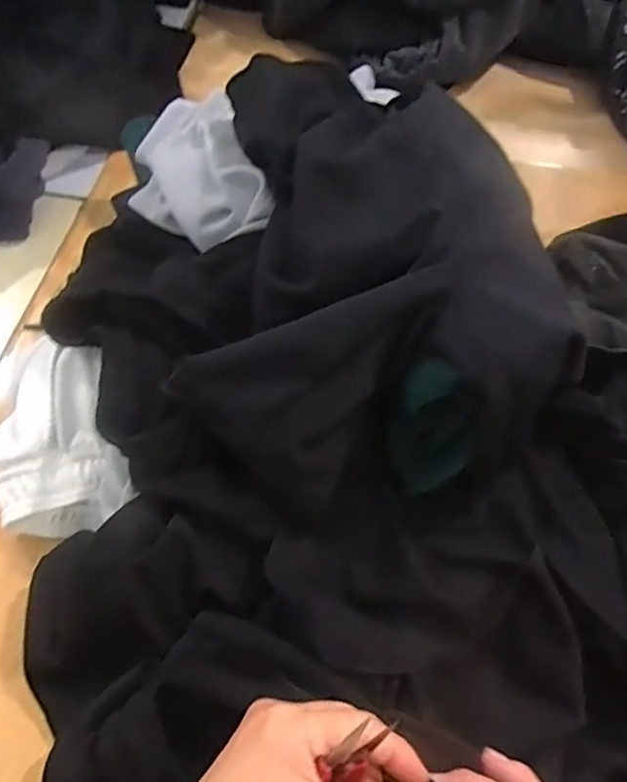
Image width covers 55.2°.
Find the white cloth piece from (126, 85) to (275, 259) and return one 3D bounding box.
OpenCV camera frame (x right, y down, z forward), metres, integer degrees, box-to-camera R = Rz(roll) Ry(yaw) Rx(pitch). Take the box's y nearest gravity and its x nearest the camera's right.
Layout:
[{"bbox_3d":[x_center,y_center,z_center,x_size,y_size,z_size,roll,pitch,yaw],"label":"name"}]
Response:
[{"bbox_3d":[-0.103,-0.186,0.499,0.098,0.050,0.178,-12,59,-11],"label":"white cloth piece"}]

